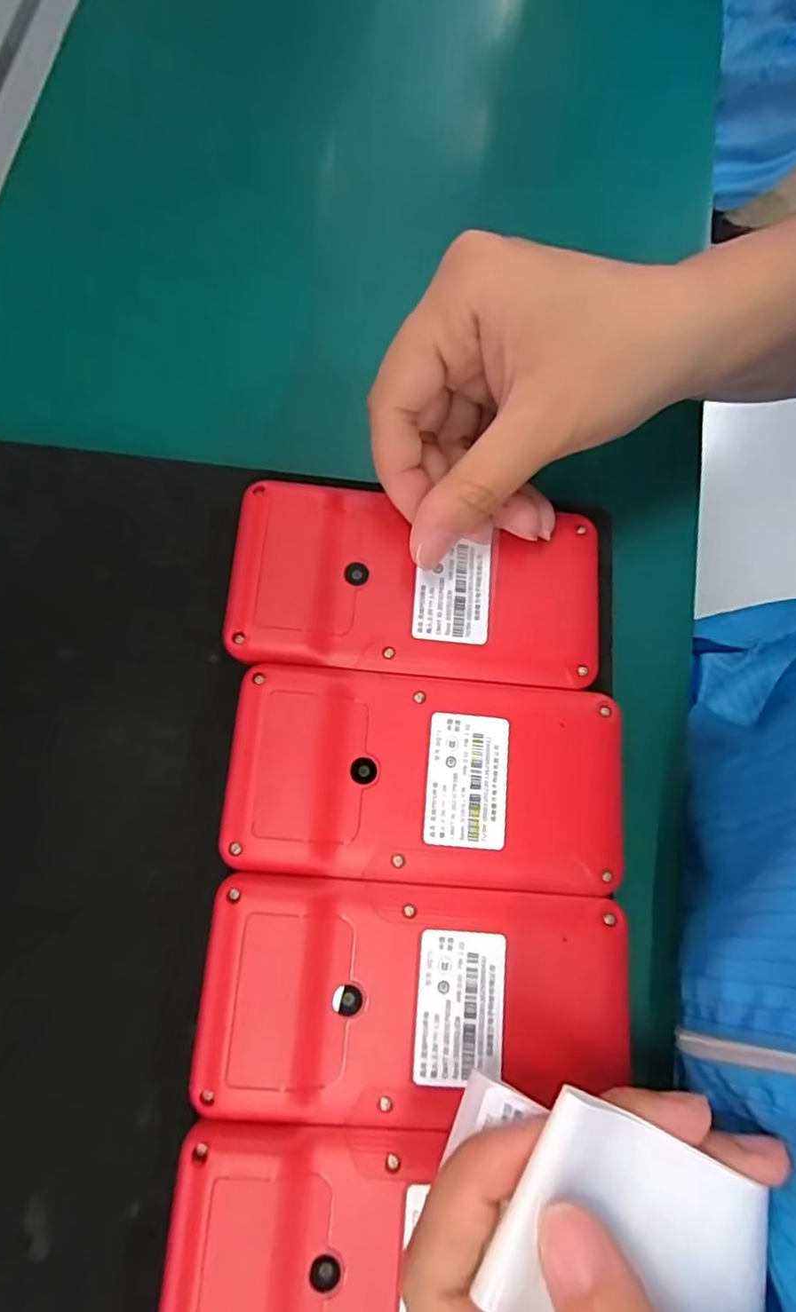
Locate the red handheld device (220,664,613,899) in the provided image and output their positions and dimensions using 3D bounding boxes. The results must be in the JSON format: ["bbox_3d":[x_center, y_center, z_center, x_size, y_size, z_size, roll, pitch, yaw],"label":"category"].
[{"bbox_3d":[0.010,0.037,0.190,0.118,0.015,0.061,6,77,-4],"label":"red handheld device"}]

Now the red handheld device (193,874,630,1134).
[{"bbox_3d":[0.006,0.097,0.174,0.117,0.014,0.061,4,75,2],"label":"red handheld device"}]

